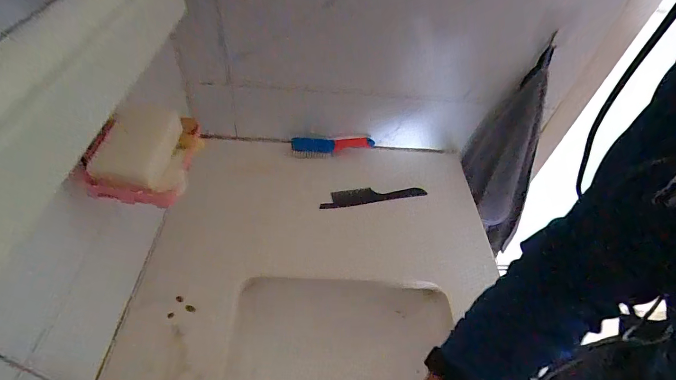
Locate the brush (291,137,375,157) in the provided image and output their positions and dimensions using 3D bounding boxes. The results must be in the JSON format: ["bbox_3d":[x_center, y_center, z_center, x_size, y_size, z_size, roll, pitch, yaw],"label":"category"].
[{"bbox_3d":[-0.008,-0.080,0.665,0.158,0.037,0.024,-4,49,-10],"label":"brush"}]

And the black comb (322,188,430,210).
[{"bbox_3d":[0.063,0.008,0.620,0.194,0.008,0.031,-7,58,-13],"label":"black comb"}]

